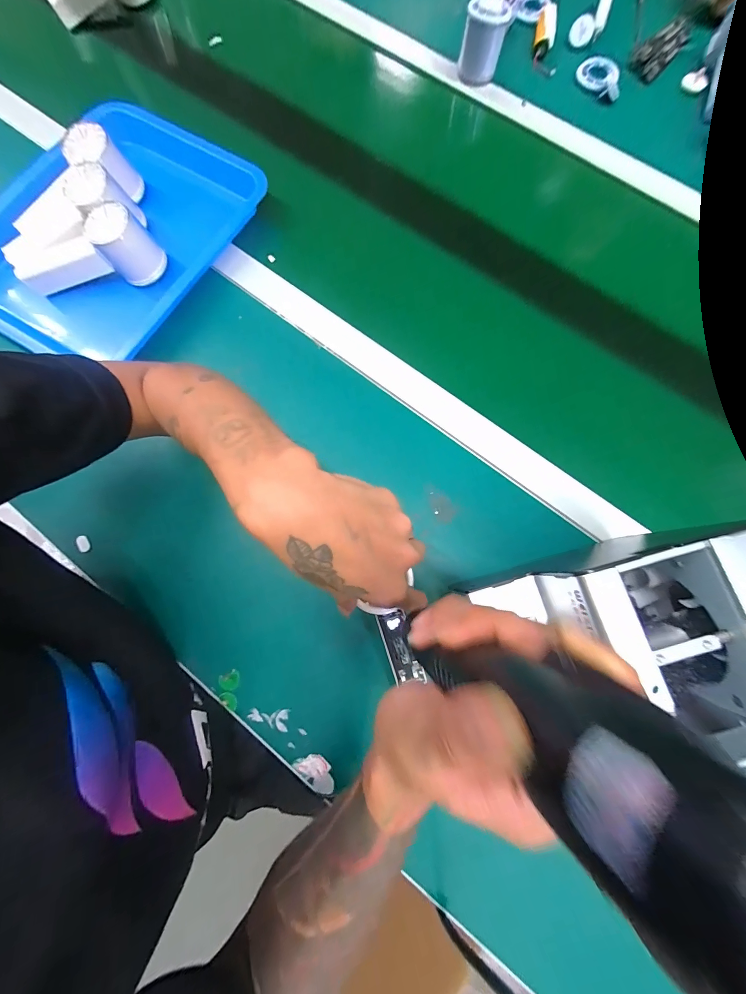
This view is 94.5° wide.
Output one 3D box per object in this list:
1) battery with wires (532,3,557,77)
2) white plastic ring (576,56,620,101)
[{"bbox_3d":[0.251,-0.662,0.497,0.031,0.019,0.104,6,78,0],"label":"battery with wires"},{"bbox_3d":[0.328,-0.607,0.493,0.066,0.013,0.047,24,78,4],"label":"white plastic ring"}]

